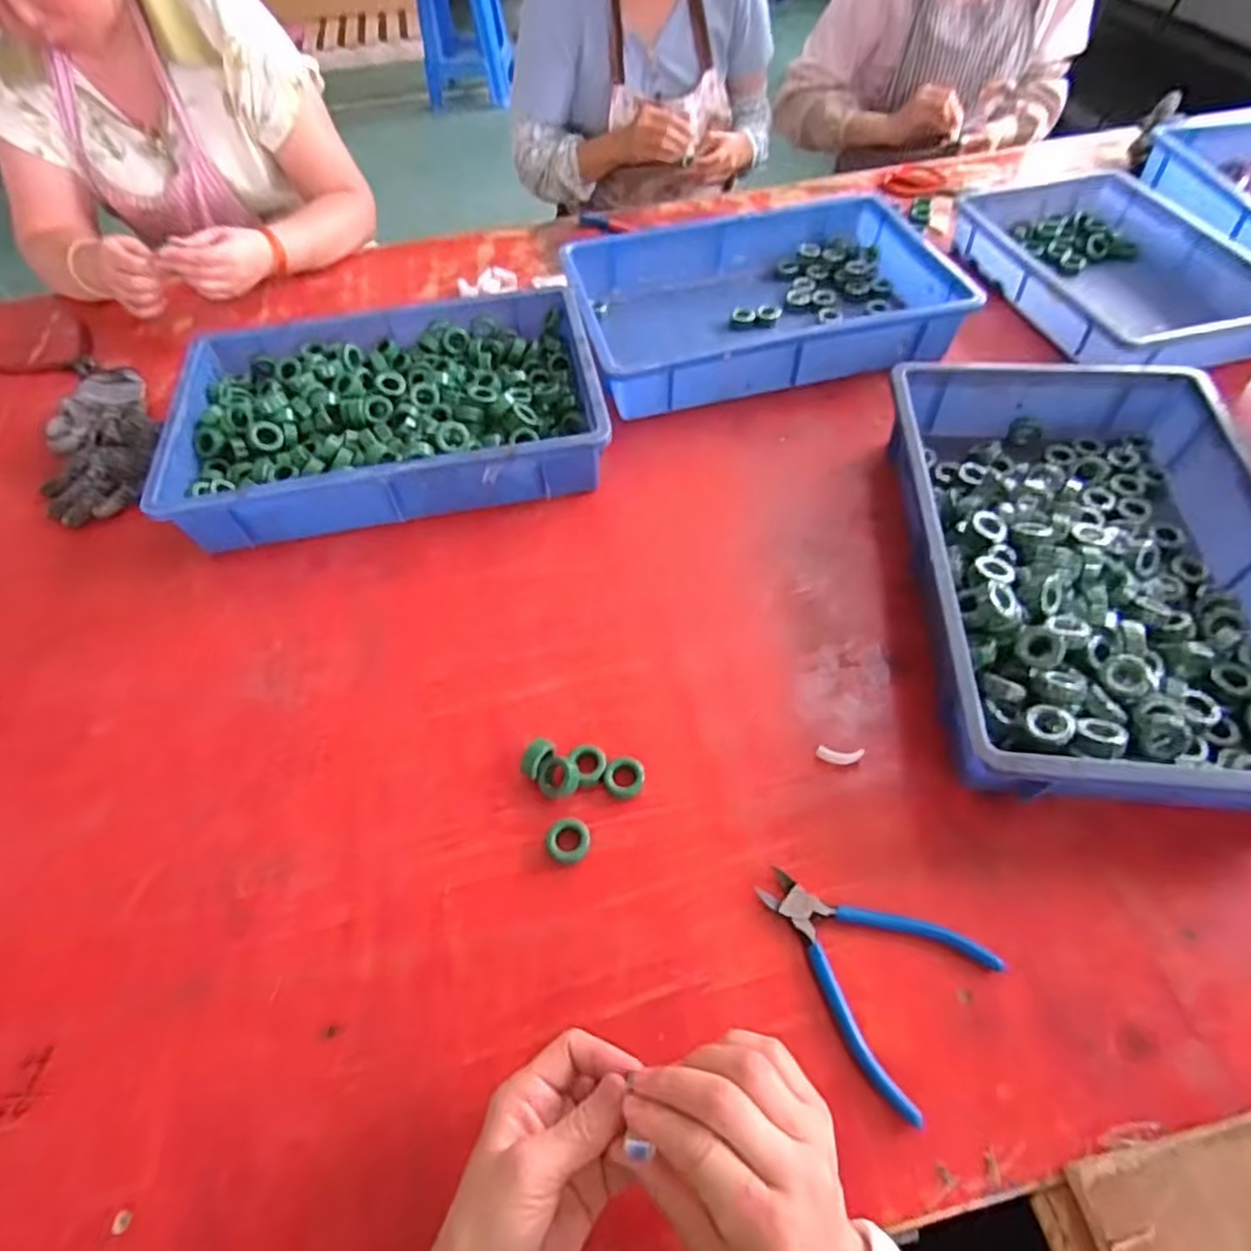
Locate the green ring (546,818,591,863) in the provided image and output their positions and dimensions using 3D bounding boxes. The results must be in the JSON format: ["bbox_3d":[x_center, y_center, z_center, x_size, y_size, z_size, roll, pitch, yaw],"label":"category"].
[{"bbox_3d":[-0.041,0.155,0.486,0.031,0.010,0.030,-2,56,2],"label":"green ring"}]

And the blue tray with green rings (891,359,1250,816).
[{"bbox_3d":[0.393,-0.061,0.578,0.285,0.081,0.443,3,56,5],"label":"blue tray with green rings"}]

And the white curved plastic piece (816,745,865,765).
[{"bbox_3d":[0.167,0.100,0.521,0.037,0.011,0.014,5,56,7],"label":"white curved plastic piece"}]

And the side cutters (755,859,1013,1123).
[{"bbox_3d":[0.156,0.214,0.440,0.141,0.010,0.113,38,66,25],"label":"side cutters"}]

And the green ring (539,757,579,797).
[{"bbox_3d":[-0.050,0.115,0.510,0.031,0.009,0.029,-9,78,17],"label":"green ring"}]

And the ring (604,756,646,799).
[{"bbox_3d":[0.000,0.116,0.514,0.029,0.009,0.031,-2,56,2],"label":"ring"}]

